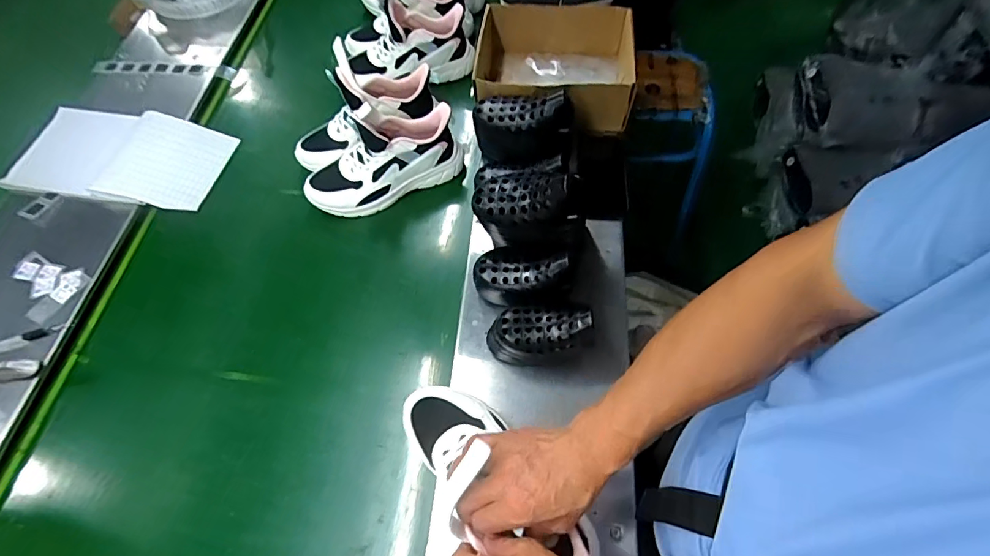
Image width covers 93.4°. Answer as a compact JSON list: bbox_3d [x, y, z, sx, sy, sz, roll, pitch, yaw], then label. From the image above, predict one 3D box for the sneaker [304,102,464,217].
[{"bbox_3d":[-0.191,-0.208,0.765,0.264,0.152,0.103,-22,63,-10],"label":"sneaker"}]

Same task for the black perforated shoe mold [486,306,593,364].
[{"bbox_3d":[0.053,0.066,0.587,0.145,0.067,0.071,-17,59,24],"label":"black perforated shoe mold"}]

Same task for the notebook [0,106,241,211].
[{"bbox_3d":[-0.669,-0.215,0.849,0.334,0.058,0.201,4,59,5],"label":"notebook"}]

